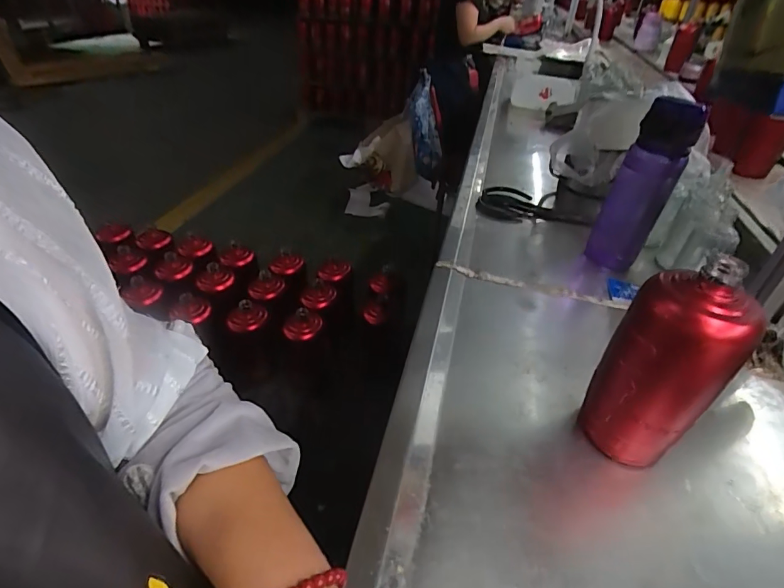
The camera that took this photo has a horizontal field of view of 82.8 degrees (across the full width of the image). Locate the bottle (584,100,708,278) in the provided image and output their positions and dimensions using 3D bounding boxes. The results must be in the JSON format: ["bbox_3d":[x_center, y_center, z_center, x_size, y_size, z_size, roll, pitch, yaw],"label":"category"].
[{"bbox_3d":[0.340,-0.140,0.612,0.077,0.231,0.060,20,39,21],"label":"bottle"}]

